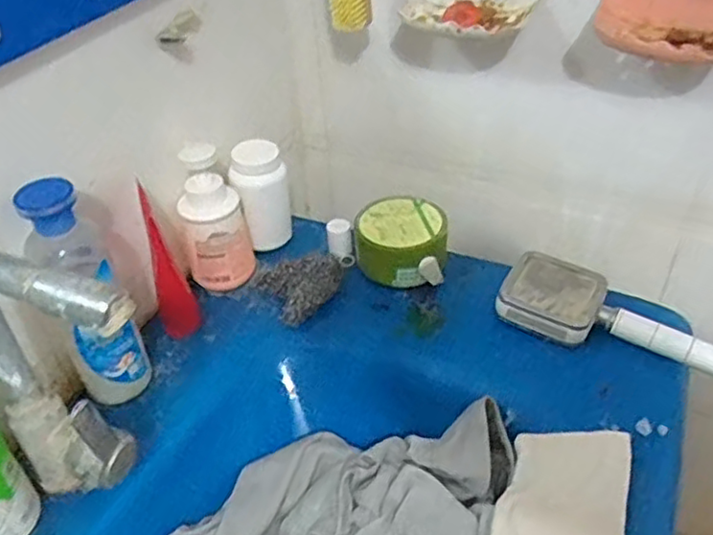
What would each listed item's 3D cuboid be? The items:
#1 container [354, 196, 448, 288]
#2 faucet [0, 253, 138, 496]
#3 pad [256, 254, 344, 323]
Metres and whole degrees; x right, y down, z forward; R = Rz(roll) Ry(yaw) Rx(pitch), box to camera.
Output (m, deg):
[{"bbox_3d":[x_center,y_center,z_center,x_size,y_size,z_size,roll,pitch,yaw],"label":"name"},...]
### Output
[{"bbox_3d":[0.050,-0.026,0.747,0.100,0.071,0.100,-2,39,2],"label":"container"},{"bbox_3d":[-0.194,0.093,0.455,0.157,0.241,0.049,19,44,25],"label":"faucet"},{"bbox_3d":[-0.054,0.015,0.722,0.092,0.022,0.081,-27,45,-26],"label":"pad"}]

